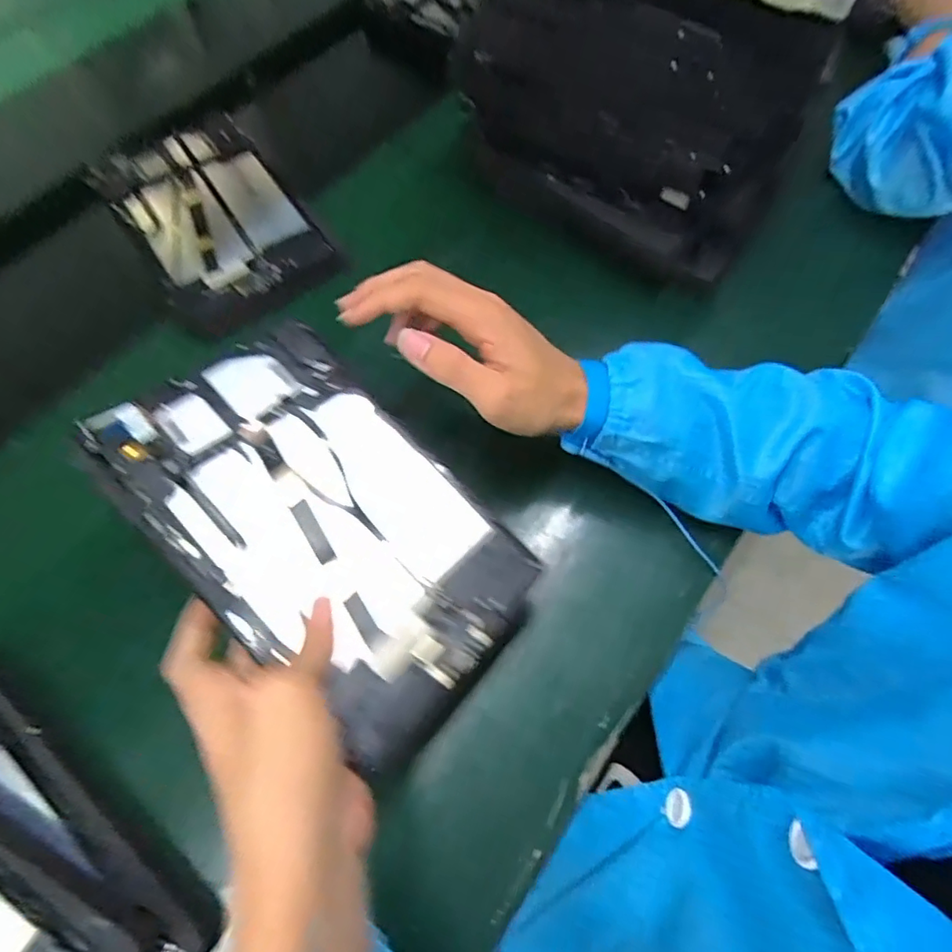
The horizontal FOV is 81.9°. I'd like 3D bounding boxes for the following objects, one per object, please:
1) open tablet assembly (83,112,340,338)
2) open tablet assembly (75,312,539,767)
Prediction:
[{"bbox_3d":[-0.251,-0.252,0.524,0.150,0.027,0.257,-34,70,-14],"label":"open tablet assembly"},{"bbox_3d":[-0.087,0.023,0.322,0.244,0.009,0.150,44,62,8],"label":"open tablet assembly"}]

